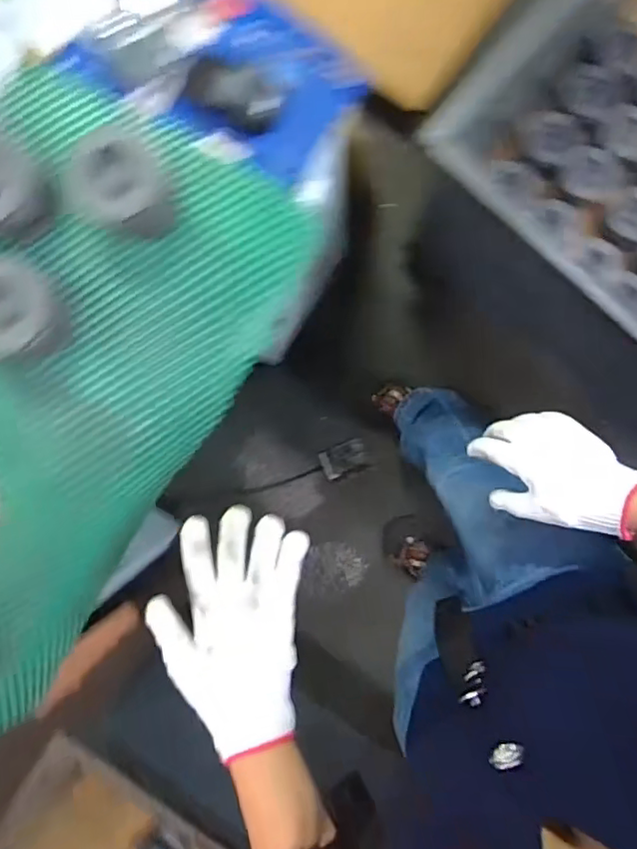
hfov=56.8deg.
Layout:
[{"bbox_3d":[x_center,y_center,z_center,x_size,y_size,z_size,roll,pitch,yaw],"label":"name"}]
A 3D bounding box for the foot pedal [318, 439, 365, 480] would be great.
[{"bbox_3d":[0.056,0.081,1.382,0.120,0.044,0.066,-23,91,4],"label":"foot pedal"}]

